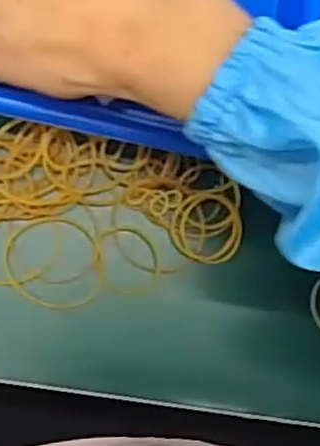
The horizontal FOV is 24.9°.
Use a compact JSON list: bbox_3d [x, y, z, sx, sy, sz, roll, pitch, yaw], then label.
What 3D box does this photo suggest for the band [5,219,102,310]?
[{"bbox_3d":[-0.050,0.020,0.345,0.046,0.008,0.043,0,84,-7],"label":"band"}]

